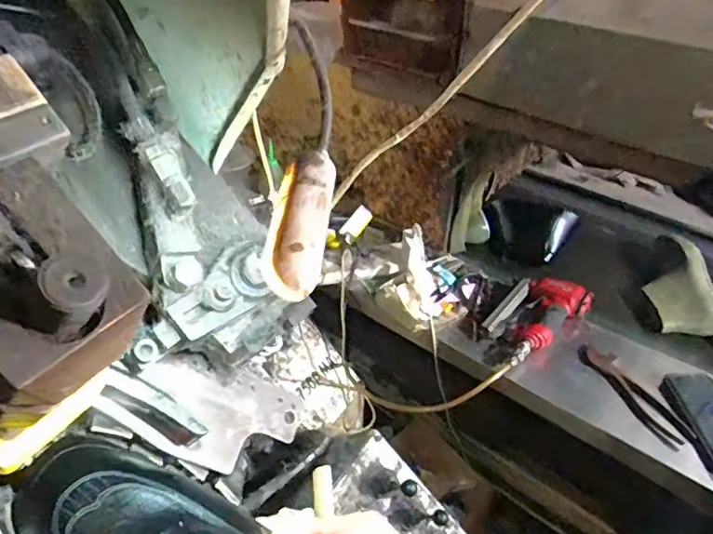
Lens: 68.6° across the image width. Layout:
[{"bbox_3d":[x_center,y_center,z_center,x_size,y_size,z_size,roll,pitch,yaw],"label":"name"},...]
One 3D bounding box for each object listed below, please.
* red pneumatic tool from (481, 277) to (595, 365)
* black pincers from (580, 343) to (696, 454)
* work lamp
[{"bbox_3d":[0.338,0.084,1.014,0.239,0.069,0.143,-28,49,-29],"label":"red pneumatic tool"},{"bbox_3d":[0.473,0.214,0.900,0.059,0.022,0.227,-16,44,-19],"label":"black pincers"},{"bbox_3d":[-0.023,-0.025,0.233,0.022,0.023,0.097,4,41,3],"label":"work lamp"}]

